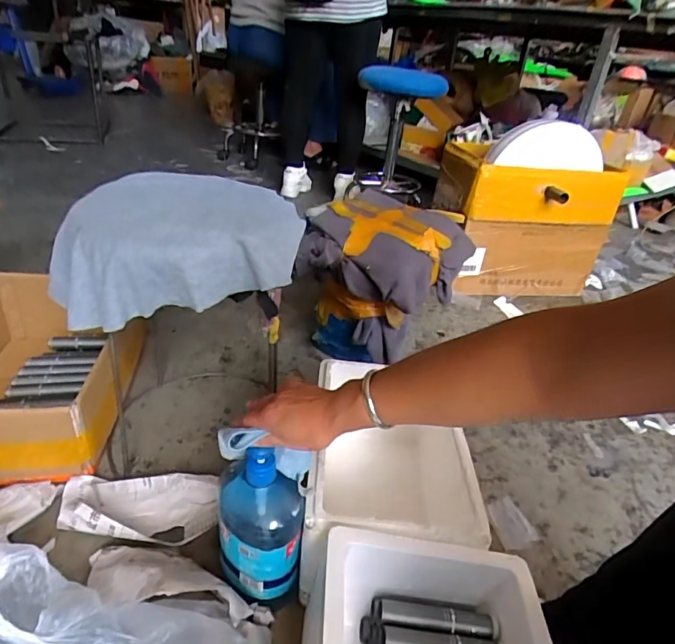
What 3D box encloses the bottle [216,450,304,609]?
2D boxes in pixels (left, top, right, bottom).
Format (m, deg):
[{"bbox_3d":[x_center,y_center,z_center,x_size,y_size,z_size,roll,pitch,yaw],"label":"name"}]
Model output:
[{"bbox_3d":[-0.094,0.237,0.580,0.104,0.207,0.087,6,31,-3],"label":"bottle"}]

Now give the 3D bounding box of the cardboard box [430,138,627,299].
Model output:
[{"bbox_3d":[0.582,-0.322,1.523,0.557,0.399,0.279,1,32,-11],"label":"cardboard box"}]

